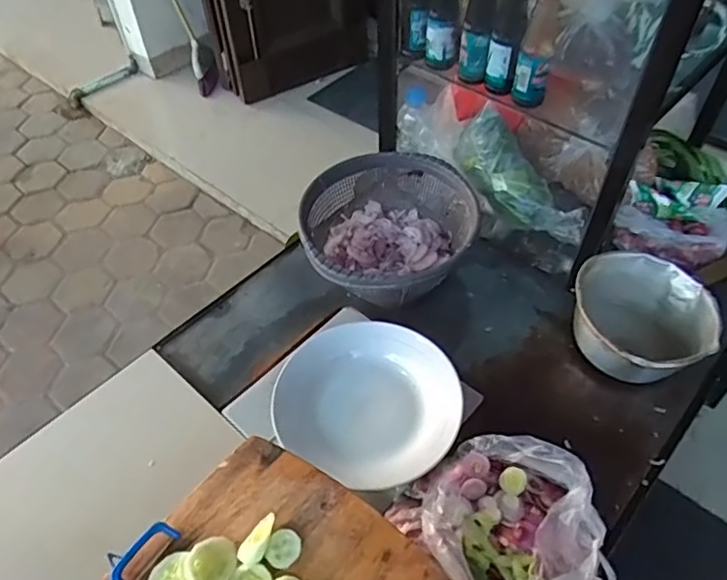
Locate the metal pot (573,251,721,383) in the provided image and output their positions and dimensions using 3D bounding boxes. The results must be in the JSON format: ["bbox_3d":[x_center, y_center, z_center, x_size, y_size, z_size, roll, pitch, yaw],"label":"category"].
[{"bbox_3d":[0.353,0.041,0.746,0.166,0.105,0.178,-1,50,1],"label":"metal pot"}]

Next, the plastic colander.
[{"bbox_3d":[0.036,-0.076,0.848,0.233,0.113,0.258,14,51,13],"label":"plastic colander"}]

